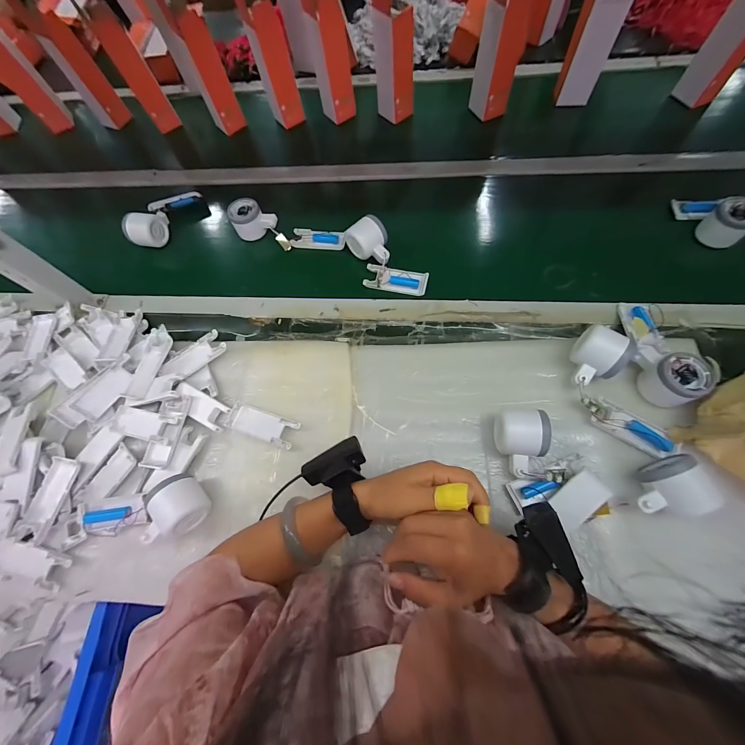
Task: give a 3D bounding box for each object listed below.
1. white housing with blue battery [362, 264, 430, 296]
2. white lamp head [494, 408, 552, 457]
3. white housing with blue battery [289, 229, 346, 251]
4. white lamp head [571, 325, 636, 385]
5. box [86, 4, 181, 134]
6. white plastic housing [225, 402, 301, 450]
[{"bbox_3d":[0.040,-0.156,0.544,0.104,0.018,0.037,12,70,7],"label":"white housing with blue battery"},{"bbox_3d":[0.184,0.076,0.403,0.055,0.055,0.056,1,67,6],"label":"white lamp head"},{"bbox_3d":[-0.100,-0.252,0.601,0.102,0.024,0.040,6,70,5],"label":"white housing with blue battery"},{"bbox_3d":[0.289,-0.020,0.421,0.073,0.057,0.064,-32,67,-8],"label":"white lamp head"},{"bbox_3d":[-0.515,-0.657,0.710,0.060,0.193,0.070,-28,67,-6],"label":"box"},{"bbox_3d":[-0.158,0.075,0.457,0.108,0.010,0.037,18,71,9],"label":"white plastic housing"}]

